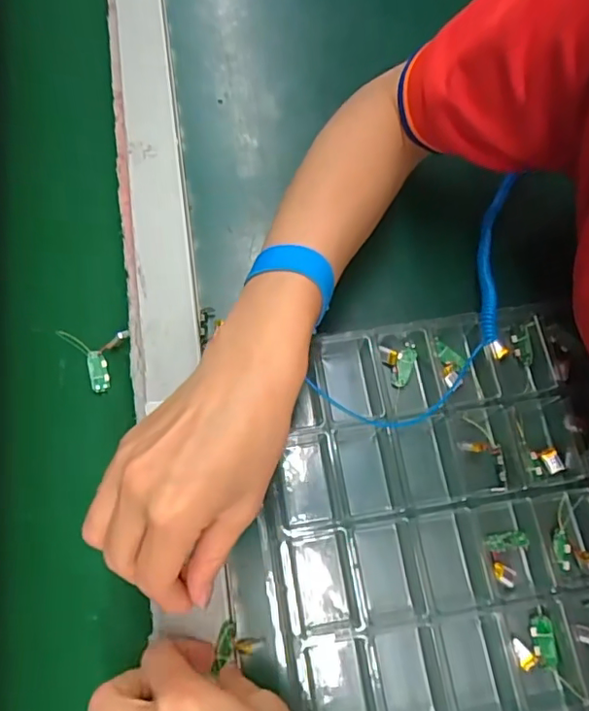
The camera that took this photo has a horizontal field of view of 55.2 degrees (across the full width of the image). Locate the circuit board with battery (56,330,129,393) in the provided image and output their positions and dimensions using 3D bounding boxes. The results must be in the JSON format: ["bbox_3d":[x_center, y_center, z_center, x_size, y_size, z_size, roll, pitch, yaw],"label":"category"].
[{"bbox_3d":[-0.135,0.004,0.381,0.044,0.016,0.040,-3,72,-3],"label":"circuit board with battery"}]

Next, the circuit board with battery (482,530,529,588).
[{"bbox_3d":[0.131,0.121,0.339,0.026,0.006,0.029,-13,73,-6],"label":"circuit board with battery"}]

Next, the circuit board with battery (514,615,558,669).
[{"bbox_3d":[0.138,0.165,0.325,0.024,0.009,0.028,3,72,-1],"label":"circuit board with battery"}]

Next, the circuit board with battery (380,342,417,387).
[{"bbox_3d":[0.072,0.005,0.375,0.024,0.008,0.028,-14,73,-7],"label":"circuit board with battery"}]

